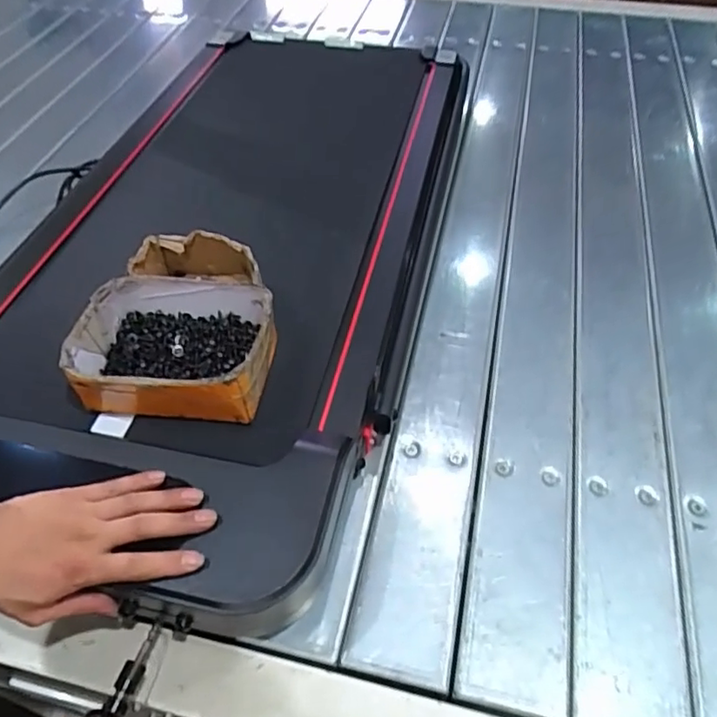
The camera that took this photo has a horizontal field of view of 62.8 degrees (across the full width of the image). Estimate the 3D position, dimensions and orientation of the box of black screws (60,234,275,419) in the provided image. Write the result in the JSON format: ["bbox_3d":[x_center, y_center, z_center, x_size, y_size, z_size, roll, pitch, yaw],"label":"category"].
[{"bbox_3d":[-0.176,-0.036,0.610,0.185,0.066,0.207,5,49,8],"label":"box of black screws"}]

